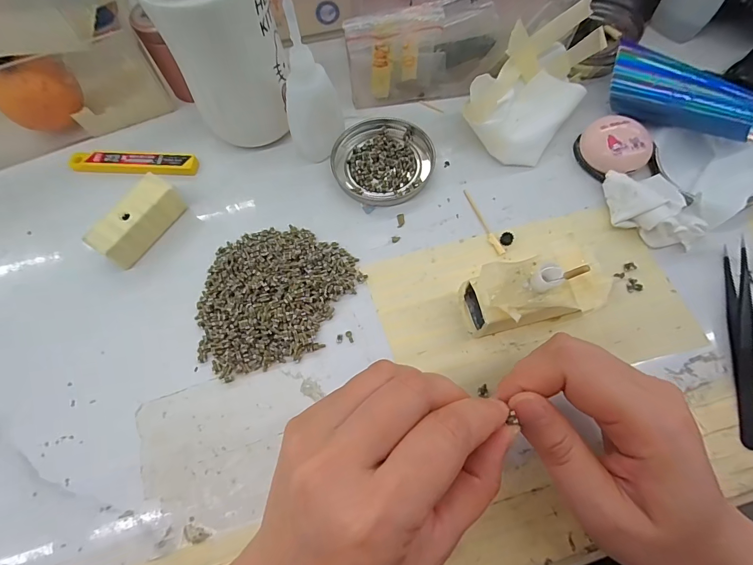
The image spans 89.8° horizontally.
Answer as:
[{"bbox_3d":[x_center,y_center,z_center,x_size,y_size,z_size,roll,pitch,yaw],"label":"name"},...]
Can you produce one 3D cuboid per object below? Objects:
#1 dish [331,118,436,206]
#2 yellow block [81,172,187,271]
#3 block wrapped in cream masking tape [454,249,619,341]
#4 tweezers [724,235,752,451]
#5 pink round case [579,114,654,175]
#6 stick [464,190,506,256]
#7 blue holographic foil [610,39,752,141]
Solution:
[{"bbox_3d":[0.006,-0.098,0.299,0.077,0.008,0.079,-1,69,2],"label":"dish"},{"bbox_3d":[-0.171,-0.044,0.273,0.027,0.025,0.064,28,72,12],"label":"yellow block"},{"bbox_3d":[0.096,0.006,0.232,0.082,0.047,0.040,-13,69,-3],"label":"block wrapped in cream masking tape"},{"bbox_3d":[0.228,0.033,0.233,0.012,0.014,0.128,10,70,6],"label":"tweezers"},{"bbox_3d":[0.180,-0.102,0.285,0.042,0.021,0.043,-1,69,2],"label":"pink round case"},{"bbox_3d":[0.078,-0.045,0.278,0.006,0.004,0.059,-20,70,-6],"label":"stick"},{"bbox_3d":[0.226,-0.135,0.272,0.116,0.035,0.036,34,74,14],"label":"blue holographic foil"}]

